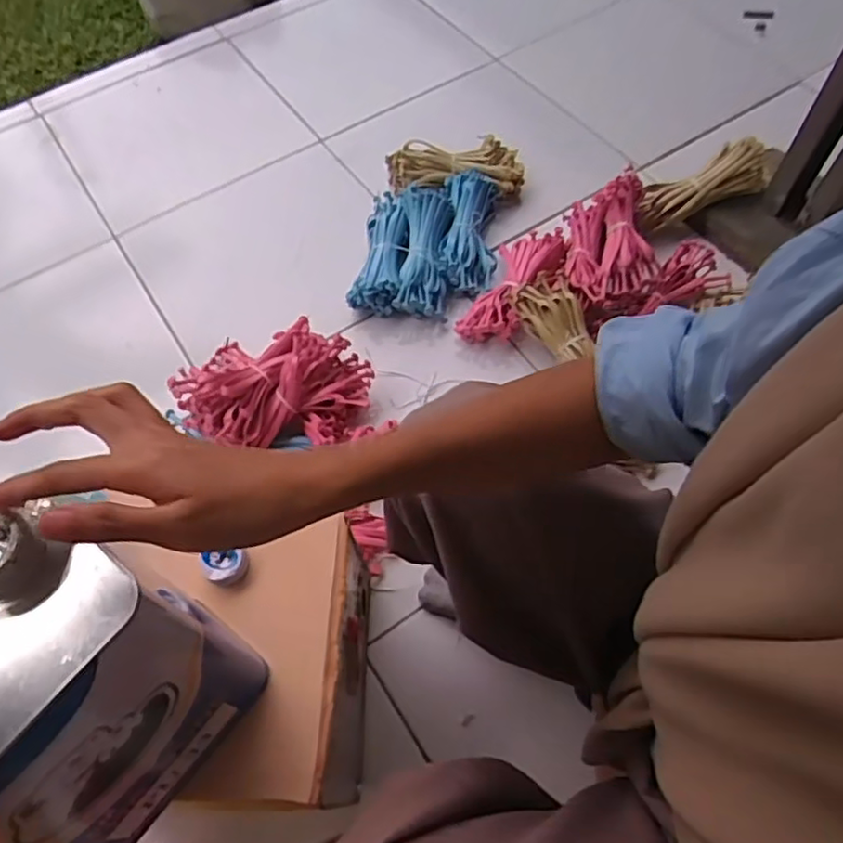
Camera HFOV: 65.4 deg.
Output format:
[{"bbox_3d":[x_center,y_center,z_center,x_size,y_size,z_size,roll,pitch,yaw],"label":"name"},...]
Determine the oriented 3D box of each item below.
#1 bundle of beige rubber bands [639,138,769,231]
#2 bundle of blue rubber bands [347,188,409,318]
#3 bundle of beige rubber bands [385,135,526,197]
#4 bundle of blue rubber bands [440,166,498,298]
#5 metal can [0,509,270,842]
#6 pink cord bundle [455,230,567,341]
[{"bbox_3d":[0.421,-0.350,0.984,0.185,0.068,0.043,-23,58,21],"label":"bundle of beige rubber bands"},{"bbox_3d":[-0.058,-0.259,0.994,0.073,0.046,0.203,7,61,7],"label":"bundle of blue rubber bands"},{"bbox_3d":[0.051,-0.419,1.077,0.232,0.061,0.074,9,61,8],"label":"bundle of beige rubber bands"},{"bbox_3d":[0.073,-0.294,1.008,0.086,0.066,0.205,3,61,5],"label":"bundle of blue rubber bands"},{"bbox_3d":[-0.205,0.163,0.370,0.099,0.237,0.165,32,67,19],"label":"metal can"},{"bbox_3d":[0.129,-0.203,0.957,0.097,0.050,0.210,26,65,16],"label":"pink cord bundle"}]

